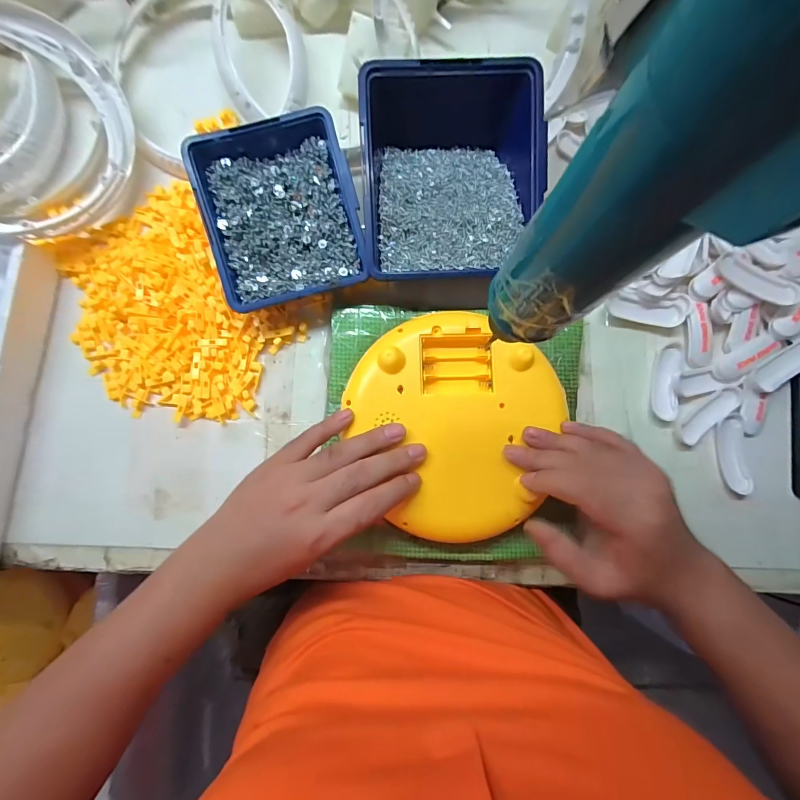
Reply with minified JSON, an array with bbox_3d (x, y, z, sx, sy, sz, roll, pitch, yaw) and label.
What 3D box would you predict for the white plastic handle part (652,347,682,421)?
[{"bbox_3d":[0.245,-0.015,0.351,0.020,0.007,0.065,8,86,-1],"label":"white plastic handle part"}]

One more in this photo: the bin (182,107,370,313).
[{"bbox_3d":[-0.098,-0.153,0.323,0.120,0.047,0.137,-15,89,-1],"label":"bin"}]

